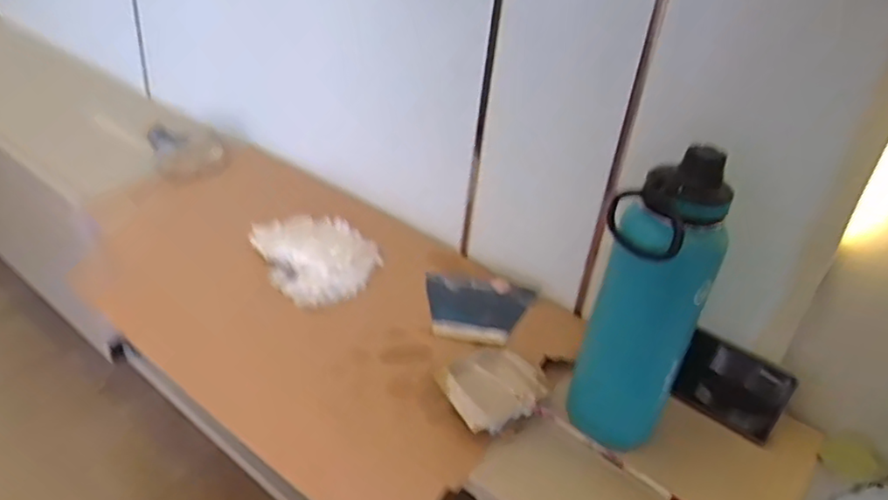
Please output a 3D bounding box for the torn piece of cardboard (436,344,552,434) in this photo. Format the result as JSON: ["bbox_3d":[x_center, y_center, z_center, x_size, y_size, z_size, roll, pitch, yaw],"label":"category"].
[{"bbox_3d":[0.050,0.134,0.640,0.082,0.027,0.103,32,40,33],"label":"torn piece of cardboard"}]

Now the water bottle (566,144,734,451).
[{"bbox_3d":[0.175,0.050,0.563,0.091,0.269,0.067,17,34,15],"label":"water bottle"}]

